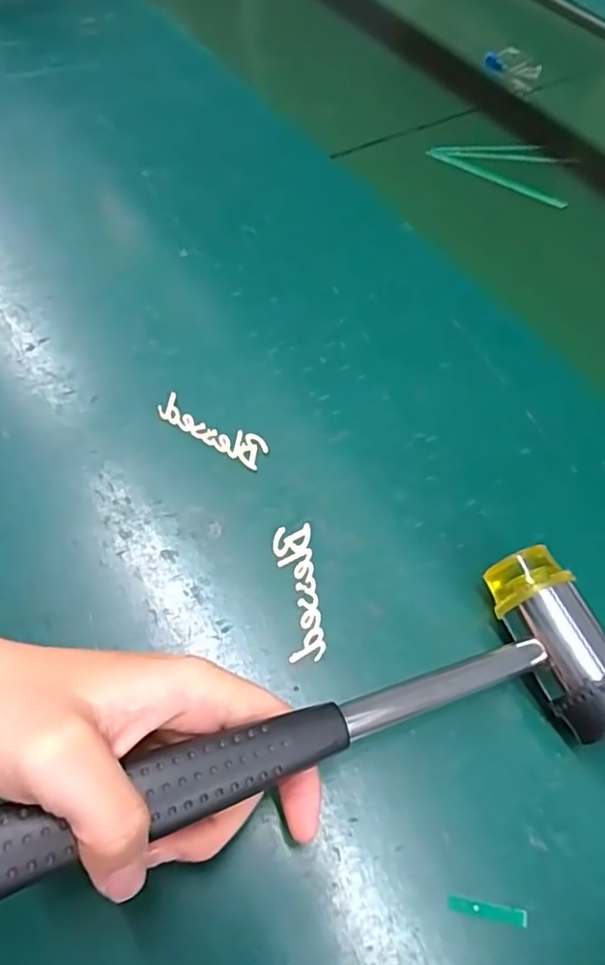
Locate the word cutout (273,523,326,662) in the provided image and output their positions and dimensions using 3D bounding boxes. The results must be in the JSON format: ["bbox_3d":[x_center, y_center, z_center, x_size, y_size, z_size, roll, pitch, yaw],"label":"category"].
[{"bbox_3d":[-0.002,0.049,0.286,0.018,0.004,0.064,-4,59,-5],"label":"word cutout"}]

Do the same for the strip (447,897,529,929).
[{"bbox_3d":[0.068,0.156,0.225,0.028,0.004,0.005,10,59,4],"label":"strip"}]

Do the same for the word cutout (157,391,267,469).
[{"bbox_3d":[-0.048,-0.029,0.331,0.063,0.004,0.017,28,62,14],"label":"word cutout"}]

